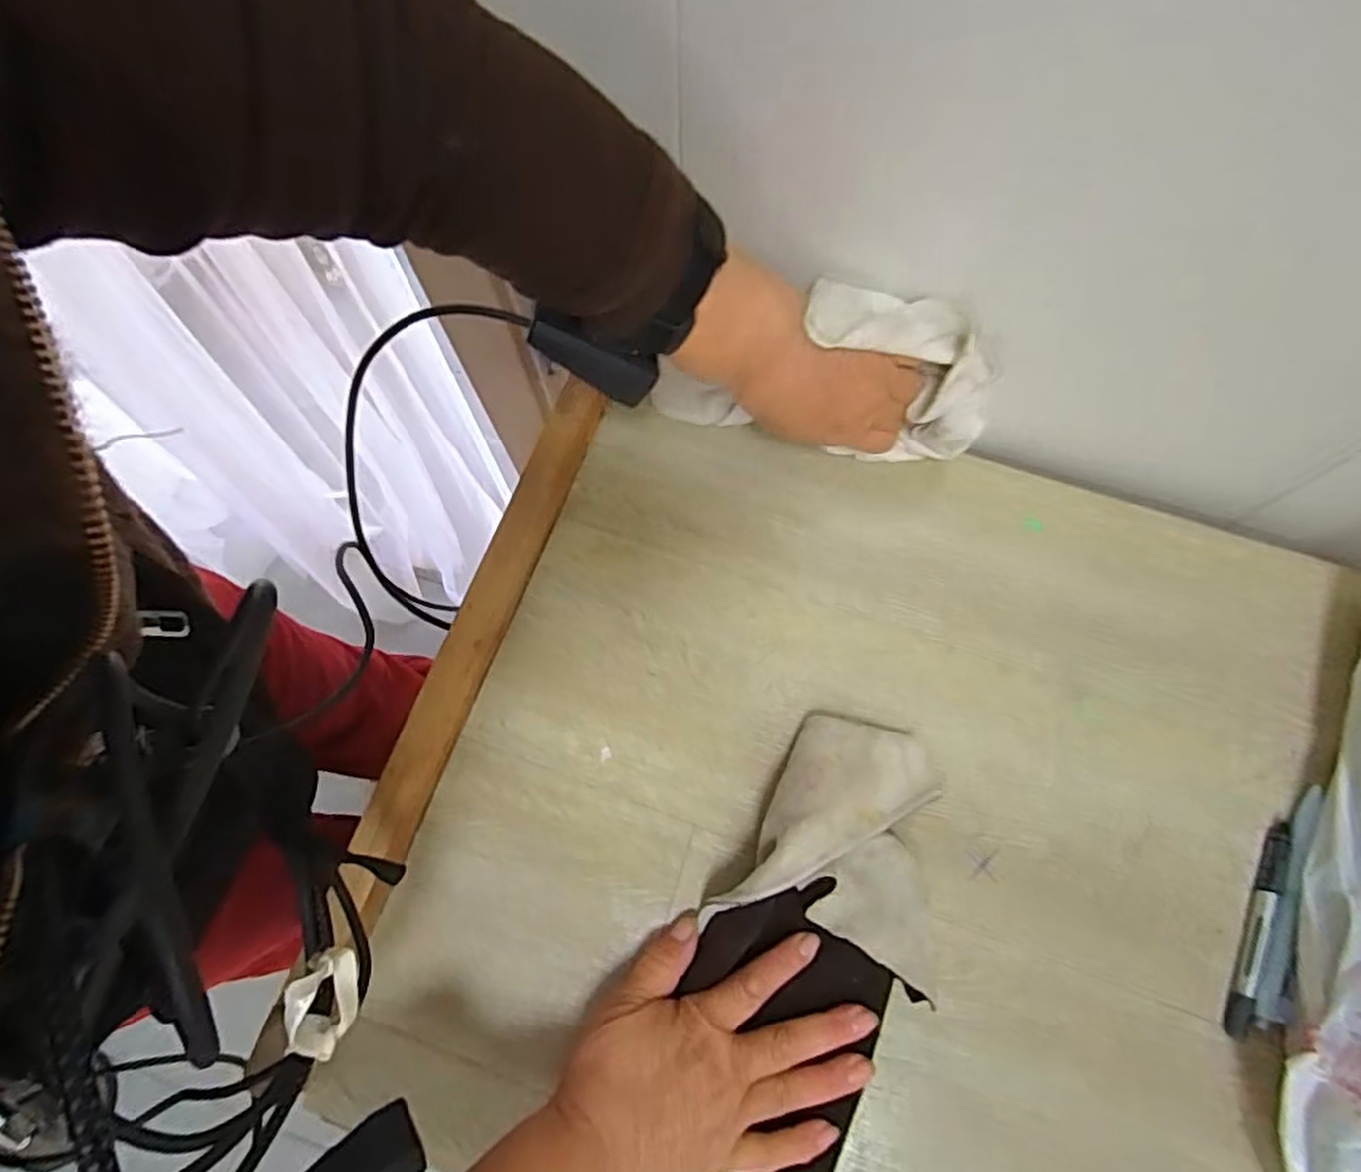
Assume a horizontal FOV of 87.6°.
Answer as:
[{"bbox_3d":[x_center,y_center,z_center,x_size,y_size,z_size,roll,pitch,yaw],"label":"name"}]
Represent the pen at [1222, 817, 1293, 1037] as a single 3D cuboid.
[{"bbox_3d":[0.315,0.185,0.386,0.011,0.008,0.116,25,75,9],"label":"pen"}]

